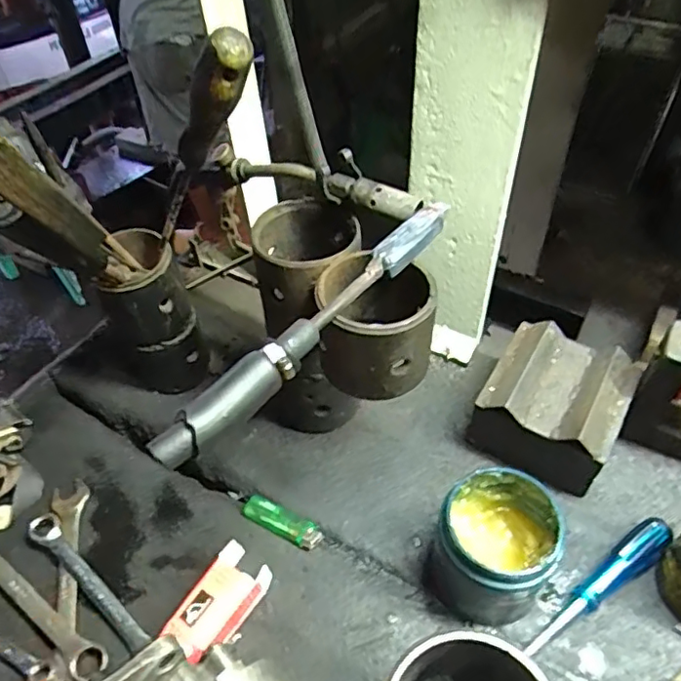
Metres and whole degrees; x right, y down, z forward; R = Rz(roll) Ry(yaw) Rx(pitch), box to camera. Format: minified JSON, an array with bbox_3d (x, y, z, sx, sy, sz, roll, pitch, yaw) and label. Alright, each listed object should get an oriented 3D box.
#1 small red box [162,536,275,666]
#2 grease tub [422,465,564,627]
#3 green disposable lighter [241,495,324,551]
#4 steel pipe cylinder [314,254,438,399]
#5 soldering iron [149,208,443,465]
[{"bbox_3d":[-0.099,0.219,0.483,0.045,0.040,0.088,26,53,24],"label":"small red box"},{"bbox_3d":[0.119,0.165,0.469,0.087,0.100,0.089,-2,47,2],"label":"grease tub"},{"bbox_3d":[-0.054,0.168,0.543,0.080,0.009,0.024,21,52,22],"label":"green disposable lighter"},{"bbox_3d":[0.025,-0.012,0.441,0.091,0.090,0.085,-2,47,2],"label":"steel pipe cylinder"},{"bbox_3d":[-0.013,-0.014,0.389,0.027,0.032,0.267,31,56,28],"label":"soldering iron"}]

